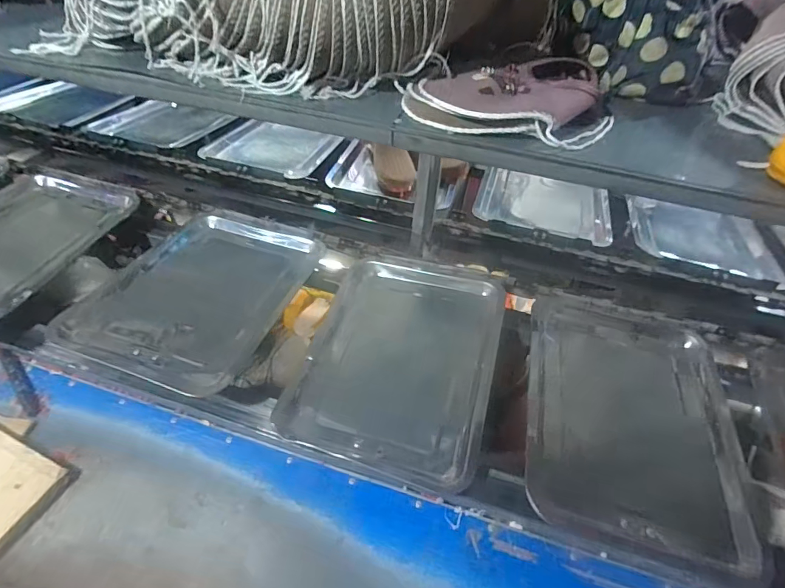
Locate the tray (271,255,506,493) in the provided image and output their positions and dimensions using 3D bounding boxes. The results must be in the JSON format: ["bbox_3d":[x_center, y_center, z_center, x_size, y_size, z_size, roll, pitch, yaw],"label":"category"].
[{"bbox_3d":[0.015,0.082,0.640,0.258,0.040,0.343,15,47,9],"label":"tray"}]

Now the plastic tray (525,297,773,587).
[{"bbox_3d":[0.311,0.152,0.586,0.270,0.046,0.344,12,47,7],"label":"plastic tray"}]

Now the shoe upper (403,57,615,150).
[{"bbox_3d":[0.126,-0.215,0.464,0.213,0.033,0.171,9,47,4],"label":"shoe upper"}]

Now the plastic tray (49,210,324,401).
[{"bbox_3d":[-0.292,-0.015,0.677,0.278,0.030,0.358,17,43,10],"label":"plastic tray"}]

